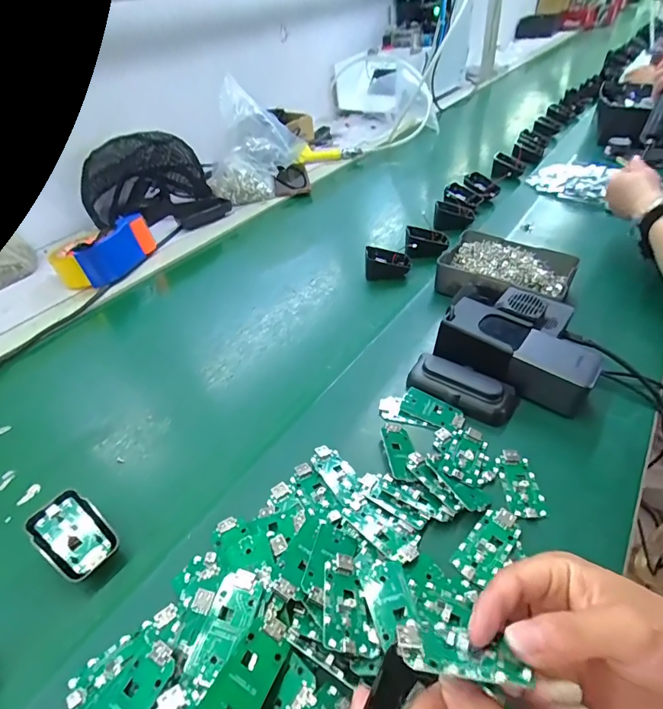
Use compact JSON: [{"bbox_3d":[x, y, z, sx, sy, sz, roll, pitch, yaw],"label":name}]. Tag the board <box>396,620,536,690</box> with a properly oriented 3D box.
[{"bbox_3d":[0.064,0.145,0.216,0.063,0.005,0.029,10,12,3],"label":"board"}]

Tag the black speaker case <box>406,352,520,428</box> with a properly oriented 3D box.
[{"bbox_3d":[0.135,0.033,0.457,0.107,0.026,0.046,18,46,26],"label":"black speaker case"}]

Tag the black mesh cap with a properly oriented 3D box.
[{"bbox_3d":[-0.335,-0.339,0.858,0.250,0.144,0.177,-4,40,3],"label":"black mesh cap"}]

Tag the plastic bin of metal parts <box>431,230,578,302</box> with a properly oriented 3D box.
[{"bbox_3d":[0.234,-0.112,0.589,0.158,0.038,0.127,19,46,27],"label":"plastic bin of metal parts"}]

